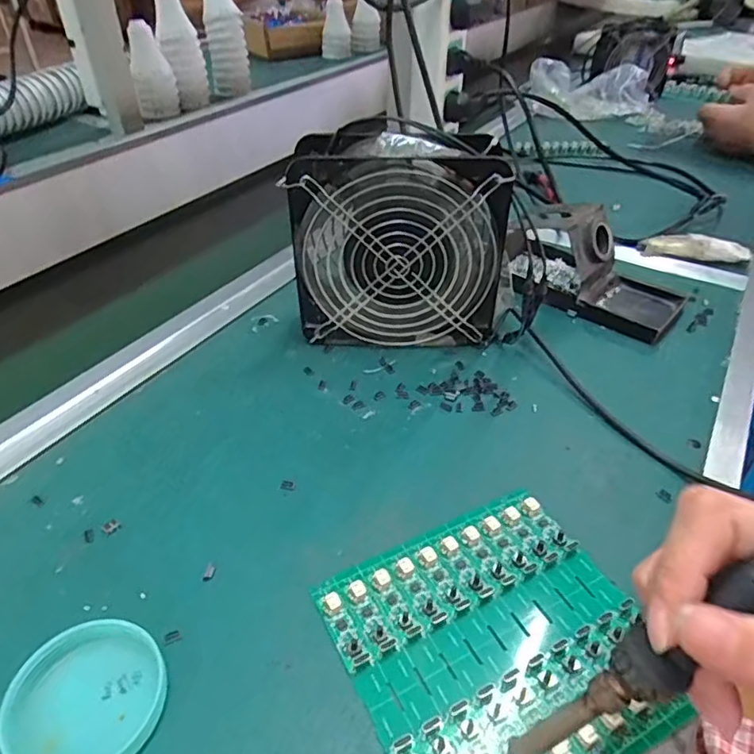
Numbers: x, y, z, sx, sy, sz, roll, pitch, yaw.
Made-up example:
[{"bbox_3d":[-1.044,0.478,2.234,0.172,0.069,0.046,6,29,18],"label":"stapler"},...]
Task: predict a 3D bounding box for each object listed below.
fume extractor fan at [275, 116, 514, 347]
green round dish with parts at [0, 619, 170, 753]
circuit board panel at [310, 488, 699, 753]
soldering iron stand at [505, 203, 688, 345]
[{"bbox_3d":[0.018,-0.100,0.431,0.155,0.153,0.057,2,40,2],"label":"fume extractor fan"},{"bbox_3d":[-0.128,0.141,0.253,0.060,0.013,0.063,0,40,0],"label":"green round dish with parts"},{"bbox_3d":[0.059,0.126,0.277,0.140,0.010,0.134,-18,44,-21],"label":"circuit board panel"},{"bbox_3d":[0.186,-0.101,0.498,0.159,0.068,0.077,27,47,29],"label":"soldering iron stand"}]

